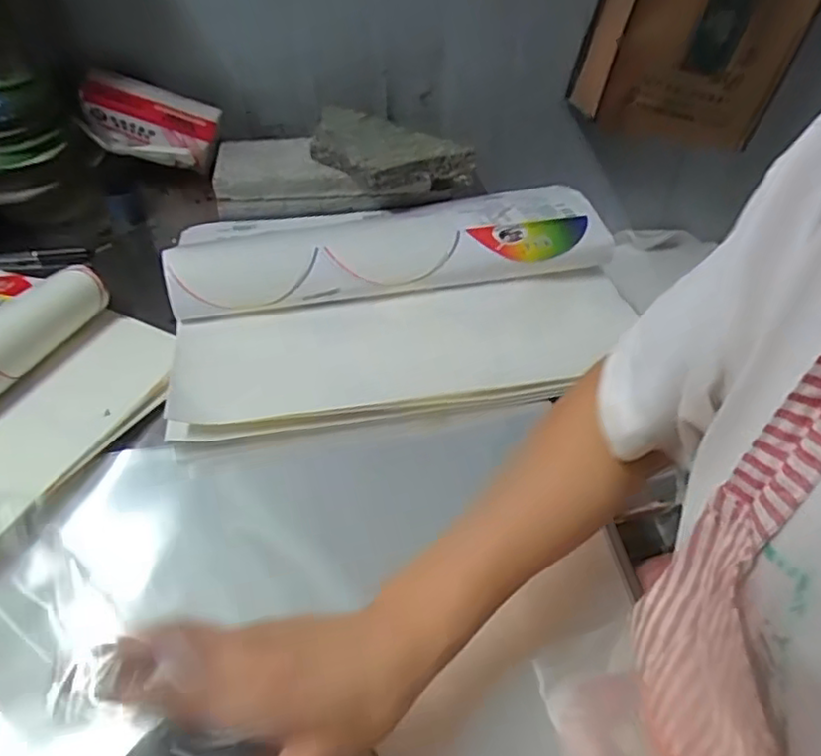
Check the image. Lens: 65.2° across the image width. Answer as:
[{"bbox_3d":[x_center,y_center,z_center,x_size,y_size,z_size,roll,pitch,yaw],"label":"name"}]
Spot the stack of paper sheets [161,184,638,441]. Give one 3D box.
[{"bbox_3d":[-0.020,-0.092,0.736,0.475,0.126,0.279,-8,48,-9],"label":"stack of paper sheets"}]

